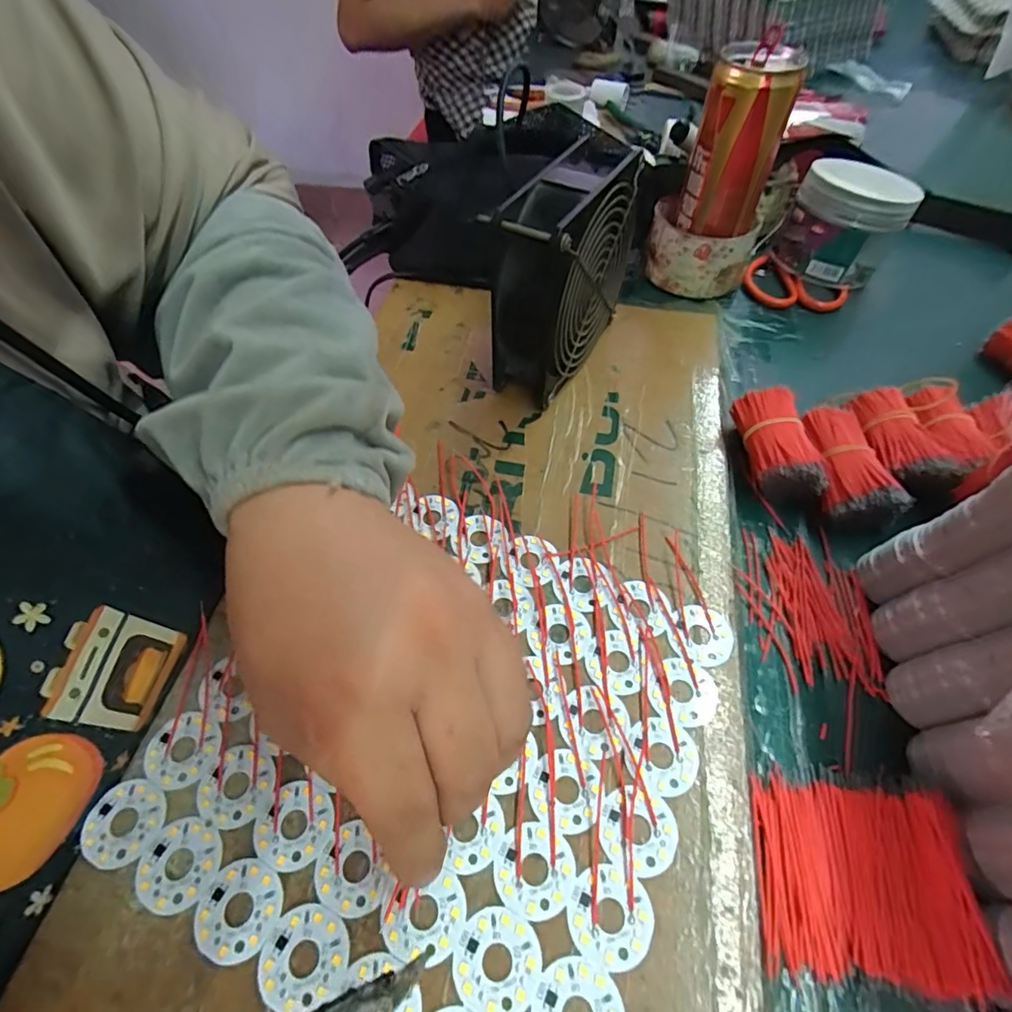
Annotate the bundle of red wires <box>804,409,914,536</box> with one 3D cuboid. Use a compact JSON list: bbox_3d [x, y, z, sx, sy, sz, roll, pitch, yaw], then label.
[{"bbox_3d":[0.196,-0.022,0.311,0.039,0.031,0.068,-12,58,12],"label":"bundle of red wires"}]

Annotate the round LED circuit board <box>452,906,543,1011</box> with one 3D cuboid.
[{"bbox_3d":[-0.003,0.161,0.190,0.030,0.004,0.030,0,53,0],"label":"round LED circuit board"}]

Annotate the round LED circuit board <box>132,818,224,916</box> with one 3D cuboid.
[{"bbox_3d":[-0.127,0.138,0.208,0.031,0.004,0.030,0,53,0],"label":"round LED circuit board"}]

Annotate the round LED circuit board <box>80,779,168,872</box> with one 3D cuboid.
[{"bbox_3d":[-0.154,0.127,0.216,0.029,0.004,0.030,0,53,0],"label":"round LED circuit board"}]

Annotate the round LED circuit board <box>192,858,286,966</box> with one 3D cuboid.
[{"bbox_3d":[-0.099,0.149,0.199,0.030,0.004,0.030,0,53,0],"label":"round LED circuit board"}]

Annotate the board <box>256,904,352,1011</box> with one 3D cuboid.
[{"bbox_3d":[-0.072,0.161,0.192,0.031,0.004,0.030,0,53,0],"label":"board"}]

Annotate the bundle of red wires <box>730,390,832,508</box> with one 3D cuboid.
[{"bbox_3d":[0.159,-0.036,0.320,0.034,0.036,0.066,1,53,0],"label":"bundle of red wires"}]

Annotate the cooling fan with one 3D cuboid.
[{"bbox_3d":[0.038,-0.144,0.346,0.050,0.121,0.117,26,57,18],"label":"cooling fan"}]

